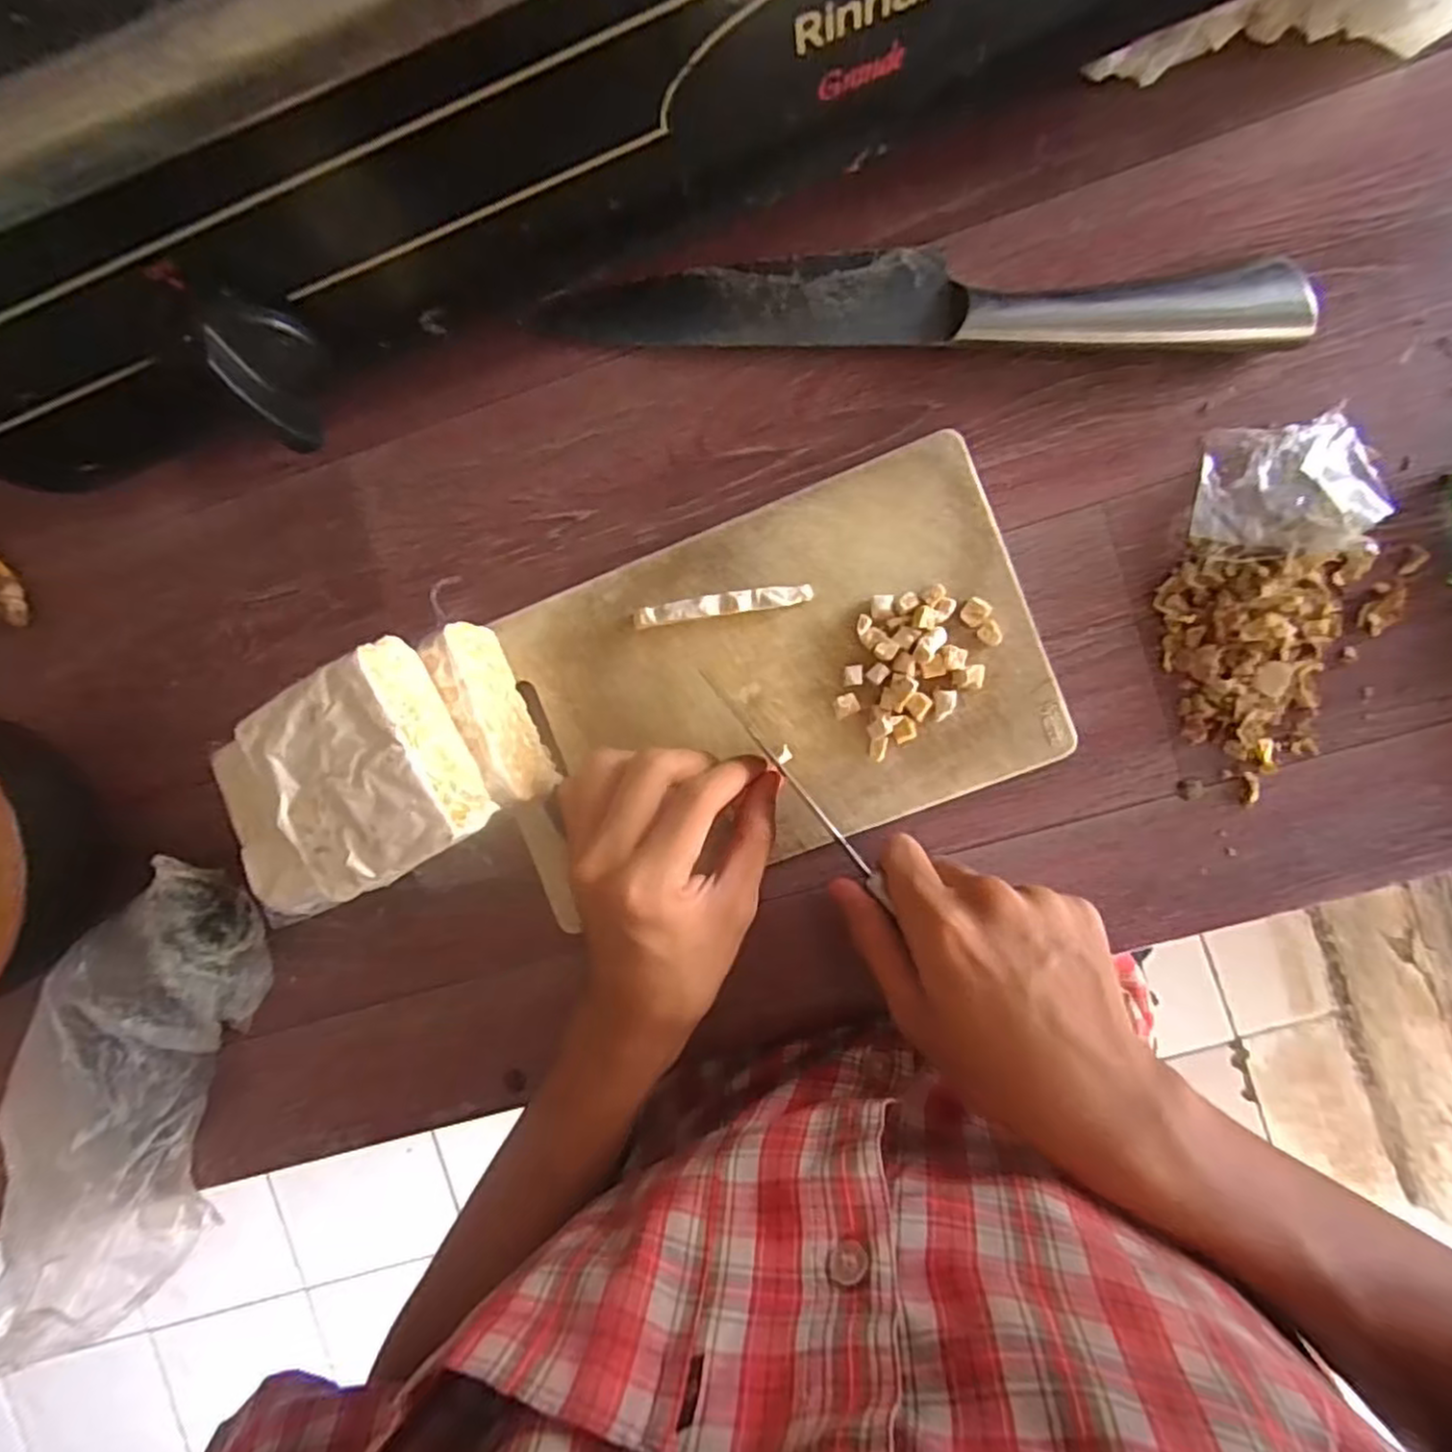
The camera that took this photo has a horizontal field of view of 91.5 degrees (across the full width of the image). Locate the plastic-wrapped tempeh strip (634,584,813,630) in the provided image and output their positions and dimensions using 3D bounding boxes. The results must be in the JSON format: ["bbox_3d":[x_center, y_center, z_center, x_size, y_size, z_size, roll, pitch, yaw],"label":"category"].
[{"bbox_3d":[-0.001,-0.053,0.310,0.077,0.009,0.010,-8,92,6],"label":"plastic-wrapped tempeh strip"}]

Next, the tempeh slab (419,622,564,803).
[{"bbox_3d":[-0.100,-0.005,0.307,0.016,0.043,0.079,-26,90,7],"label":"tempeh slab"}]

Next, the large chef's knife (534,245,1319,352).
[{"bbox_3d":[0.072,-0.183,0.297,0.302,0.026,0.040,6,93,6],"label":"large chef's knife"}]

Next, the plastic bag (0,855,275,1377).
[{"bbox_3d":[-0.271,0.161,0.326,0.067,0.077,0.194,11,94,5],"label":"plastic bag"}]

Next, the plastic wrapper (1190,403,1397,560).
[{"bbox_3d":[0.230,-0.097,0.287,0.070,0.015,0.055,-2,92,6],"label":"plastic wrapper"}]

